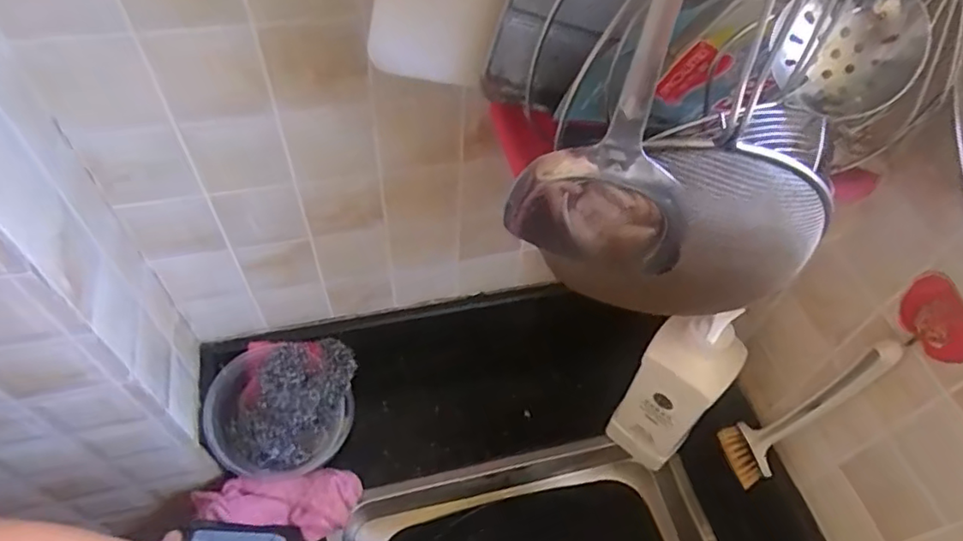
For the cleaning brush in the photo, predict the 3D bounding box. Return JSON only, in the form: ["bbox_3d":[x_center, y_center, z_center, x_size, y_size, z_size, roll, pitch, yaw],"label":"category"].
[{"bbox_3d":[0.279,0.124,0.520,0.048,0.220,0.053,-31,61,-24],"label":"cleaning brush"}]

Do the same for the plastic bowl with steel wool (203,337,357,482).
[{"bbox_3d":[-0.211,0.148,0.626,0.147,0.158,0.085,2,10,1],"label":"plastic bowl with steel wool"}]

